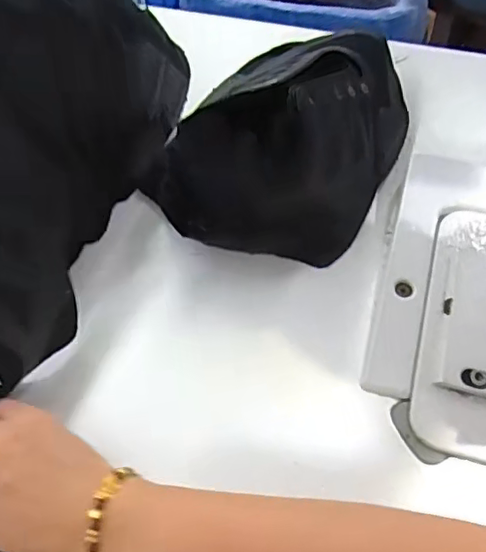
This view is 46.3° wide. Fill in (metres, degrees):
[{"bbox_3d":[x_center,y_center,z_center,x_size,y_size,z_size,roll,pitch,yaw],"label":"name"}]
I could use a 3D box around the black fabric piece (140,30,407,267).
[{"bbox_3d":[0.057,-0.113,0.446,0.130,0.103,0.258,37,64,24],"label":"black fabric piece"}]

